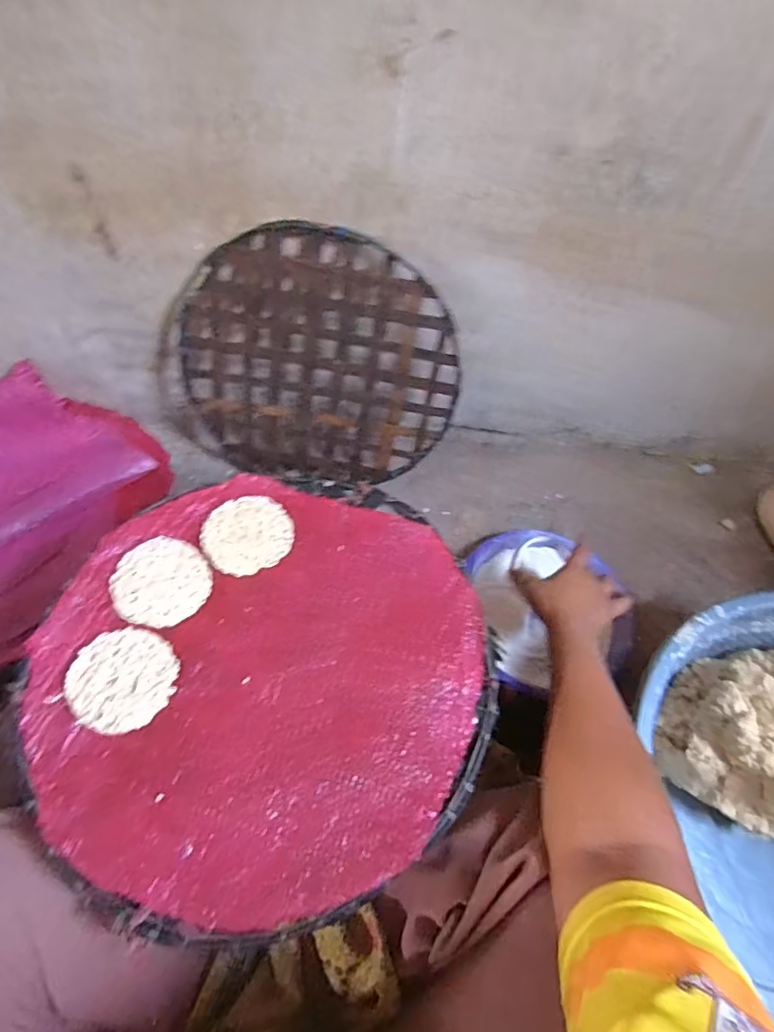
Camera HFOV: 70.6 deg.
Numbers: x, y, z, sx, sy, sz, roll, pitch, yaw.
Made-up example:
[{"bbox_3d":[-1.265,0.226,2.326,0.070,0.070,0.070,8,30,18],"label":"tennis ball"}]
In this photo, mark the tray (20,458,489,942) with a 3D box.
[{"bbox_3d":[-0.093,0.116,0.436,0.343,0.020,0.343,2,58,-3],"label":"tray"}]

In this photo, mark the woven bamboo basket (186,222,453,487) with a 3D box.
[{"bbox_3d":[-0.082,-0.174,0.664,0.319,0.320,0.025,11,41,-4],"label":"woven bamboo basket"}]

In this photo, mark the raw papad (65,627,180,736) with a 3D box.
[{"bbox_3d":[-0.205,0.124,0.423,0.077,0.008,0.075,2,58,-3],"label":"raw papad"}]

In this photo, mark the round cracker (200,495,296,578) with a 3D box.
[{"bbox_3d":[-0.126,0.014,0.494,0.077,0.007,0.073,2,58,-3],"label":"round cracker"}]

